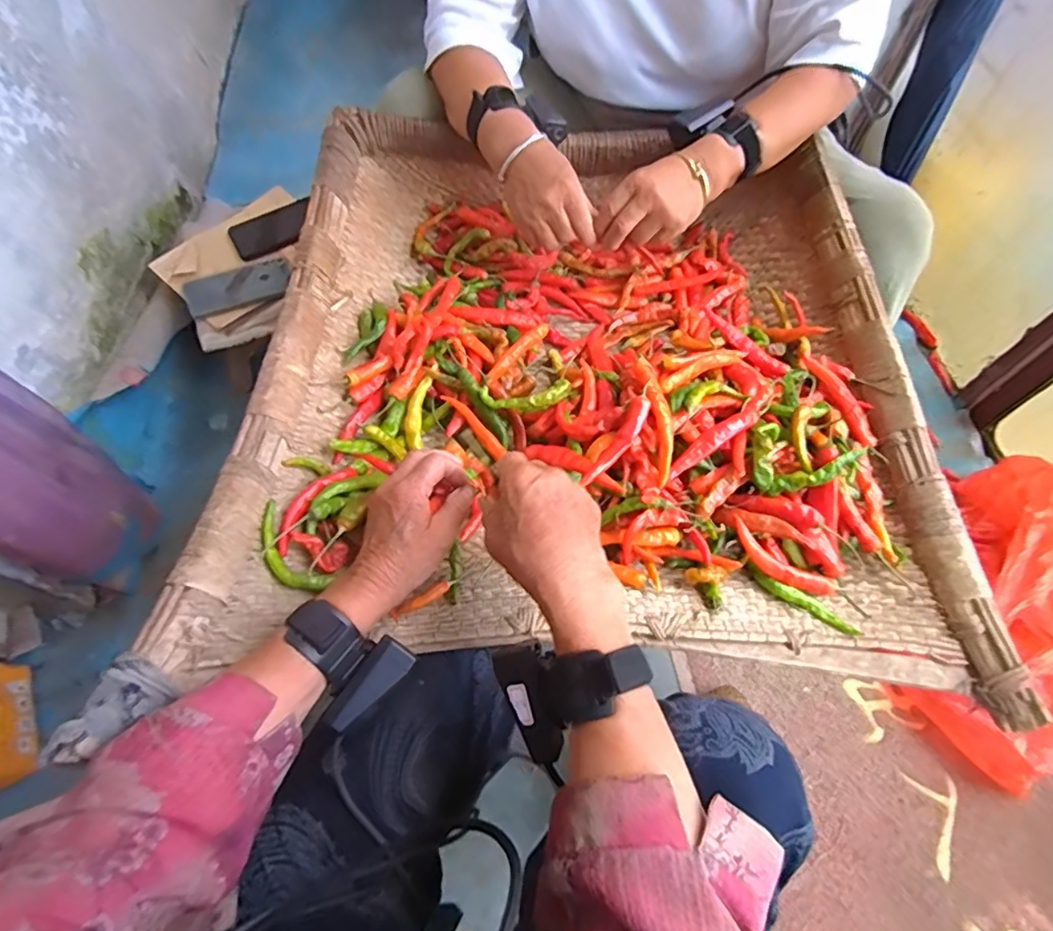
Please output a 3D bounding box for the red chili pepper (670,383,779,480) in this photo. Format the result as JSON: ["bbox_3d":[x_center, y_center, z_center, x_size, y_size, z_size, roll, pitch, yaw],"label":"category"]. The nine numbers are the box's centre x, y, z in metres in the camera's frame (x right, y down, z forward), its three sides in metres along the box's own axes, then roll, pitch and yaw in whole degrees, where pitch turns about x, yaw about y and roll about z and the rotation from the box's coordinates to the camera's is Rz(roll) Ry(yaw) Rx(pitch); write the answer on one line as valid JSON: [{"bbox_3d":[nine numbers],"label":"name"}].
[{"bbox_3d":[0.187,-0.035,0.516,0.153,0.018,0.022,-37,68,-18],"label":"red chili pepper"}]

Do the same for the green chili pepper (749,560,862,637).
[{"bbox_3d":[0.243,0.119,0.500,0.101,0.011,0.017,31,66,15],"label":"green chili pepper"}]

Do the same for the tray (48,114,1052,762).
[{"bbox_3d":[0.054,-0.094,0.558,0.652,0.115,0.650,-2,62,-1],"label":"tray"}]

